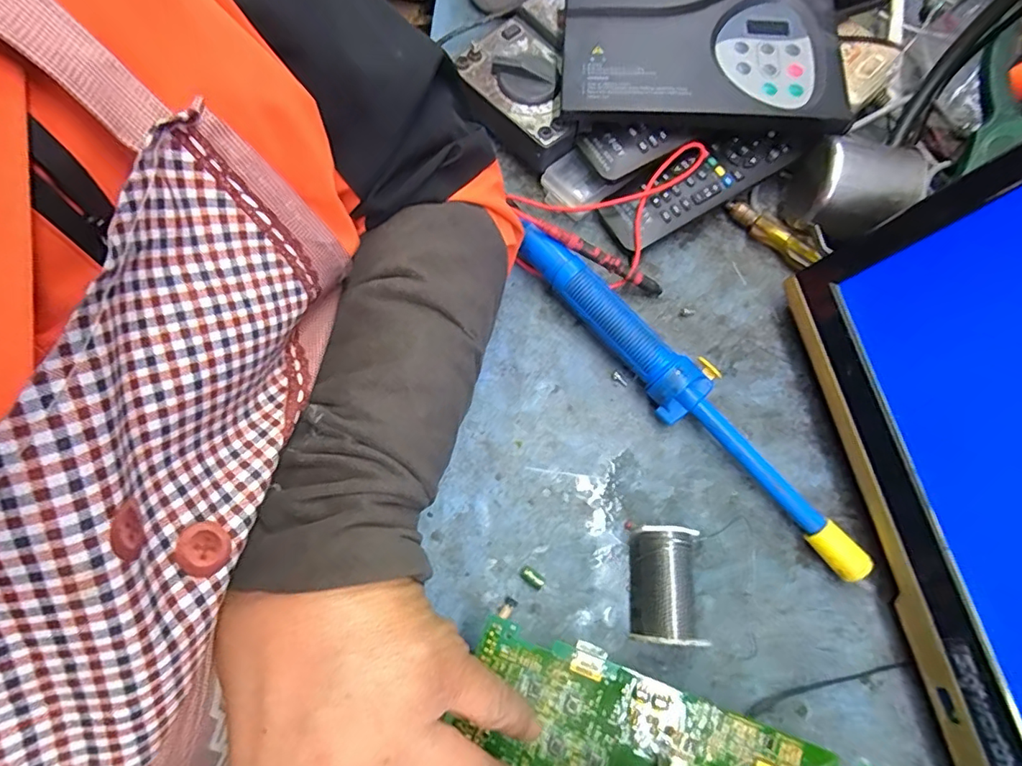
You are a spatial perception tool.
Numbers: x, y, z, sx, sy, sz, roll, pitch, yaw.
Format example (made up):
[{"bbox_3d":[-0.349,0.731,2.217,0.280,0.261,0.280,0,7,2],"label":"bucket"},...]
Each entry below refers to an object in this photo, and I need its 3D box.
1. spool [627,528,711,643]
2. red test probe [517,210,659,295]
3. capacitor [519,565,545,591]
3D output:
[{"bbox_3d":[0.087,0.114,0.304,0.035,0.041,0.061,7,69,0],"label":"spool"},{"bbox_3d":[0.056,-0.090,0.369,0.116,0.012,0.007,25,69,-14],"label":"red test probe"},{"bbox_3d":[0.013,0.116,0.317,0.016,0.007,0.008,38,72,11],"label":"capacitor"}]

